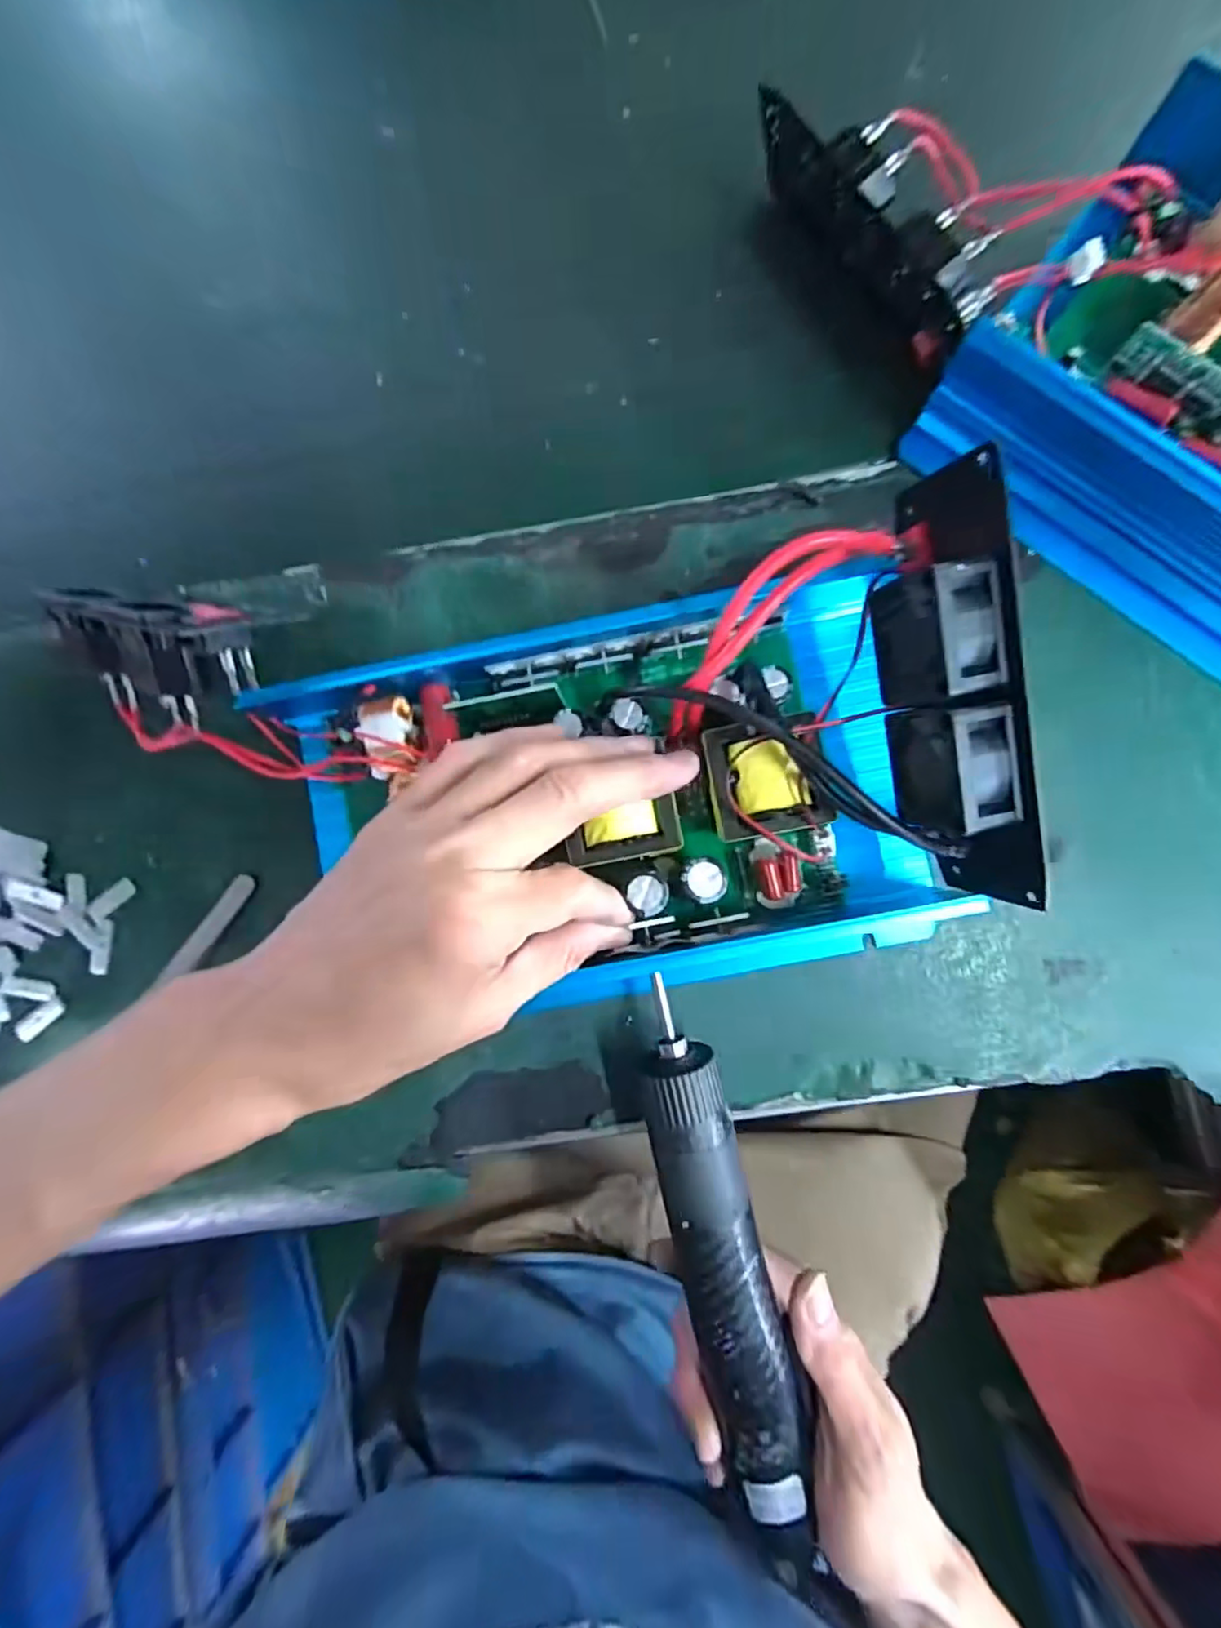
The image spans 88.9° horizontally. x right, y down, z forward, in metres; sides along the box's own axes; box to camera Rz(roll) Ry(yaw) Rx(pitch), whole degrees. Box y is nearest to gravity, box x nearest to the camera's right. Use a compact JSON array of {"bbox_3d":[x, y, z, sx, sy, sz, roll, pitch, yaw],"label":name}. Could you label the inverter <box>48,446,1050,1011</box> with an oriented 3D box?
[{"bbox_3d":[-0.021,-0.007,0.234,0.302,0.102,0.166,-6,86,3],"label":"inverter"}]

